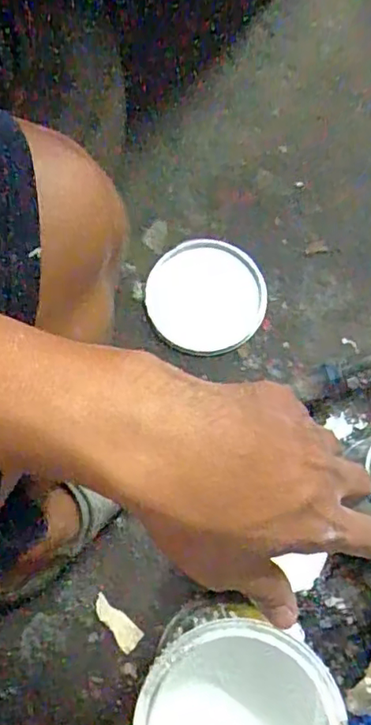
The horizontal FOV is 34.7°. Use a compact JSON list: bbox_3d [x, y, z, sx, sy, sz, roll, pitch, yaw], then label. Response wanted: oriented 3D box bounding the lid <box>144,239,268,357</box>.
[{"bbox_3d":[0.026,-0.087,0.774,0.151,0.013,0.150,0,75,1],"label":"lid"}]

